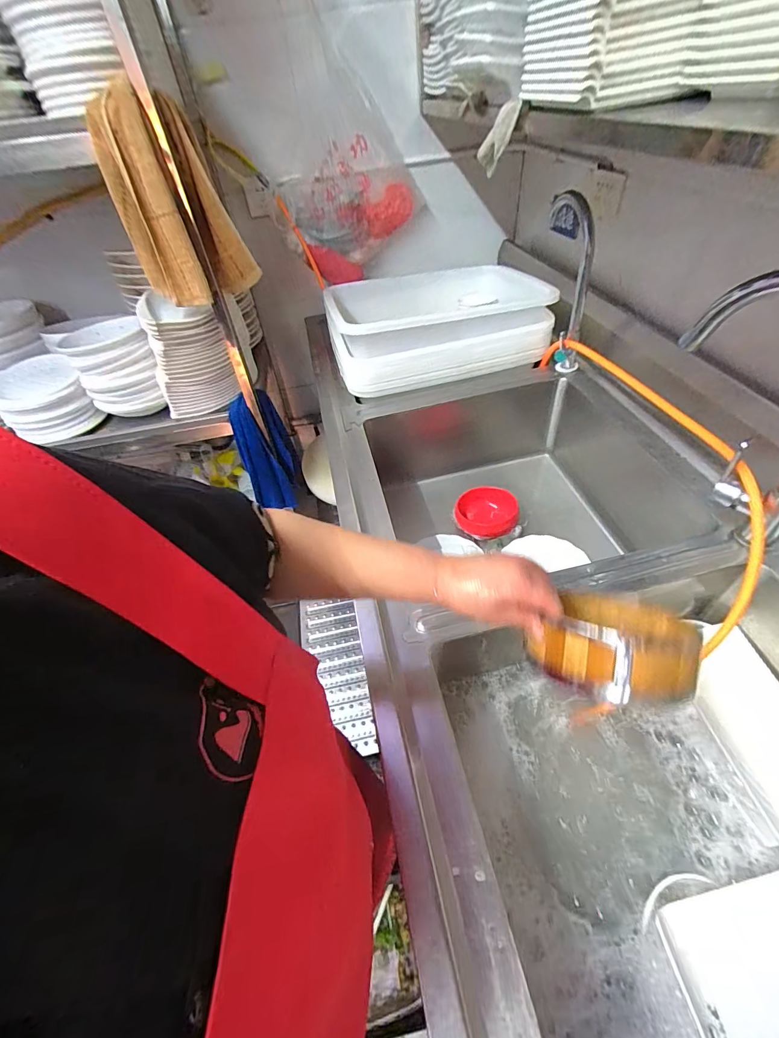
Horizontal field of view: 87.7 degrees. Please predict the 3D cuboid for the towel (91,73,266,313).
[{"bbox_3d":[-0.397,-0.580,0.757,0.194,0.297,0.120,-31,51,-20],"label":"towel"}]

